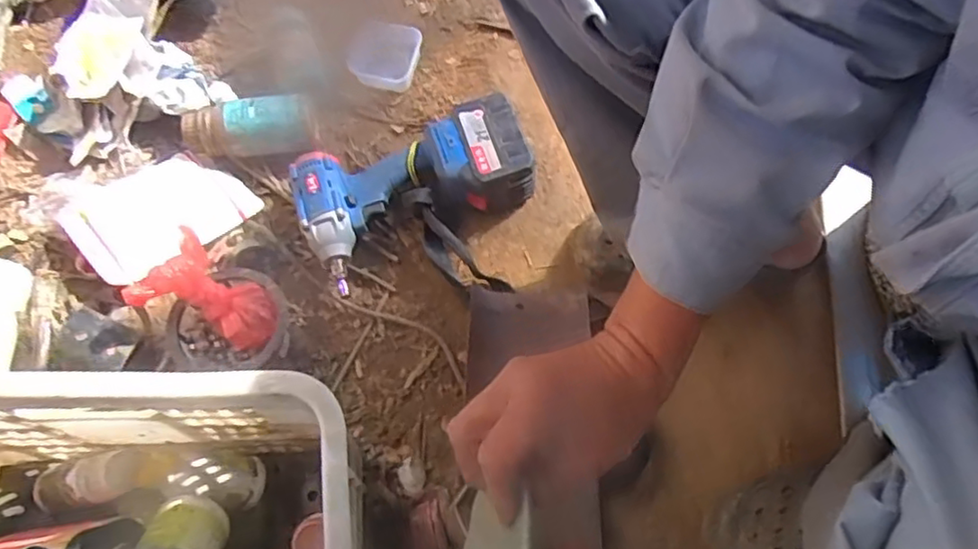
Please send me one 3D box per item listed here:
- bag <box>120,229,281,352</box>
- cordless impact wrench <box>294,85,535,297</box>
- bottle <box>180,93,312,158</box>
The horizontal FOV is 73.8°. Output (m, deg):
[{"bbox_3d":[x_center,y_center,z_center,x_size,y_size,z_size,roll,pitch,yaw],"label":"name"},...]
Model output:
[{"bbox_3d":[-0.275,0.021,0.649,0.132,0.034,0.081,33,68,-19],"label":"bag"},{"bbox_3d":[-0.086,-0.102,0.735,0.257,0.083,0.155,-22,68,-9],"label":"cordless impact wrench"},{"bbox_3d":[-0.294,-0.182,0.785,0.144,0.055,0.059,-4,66,-2],"label":"bottle"}]

